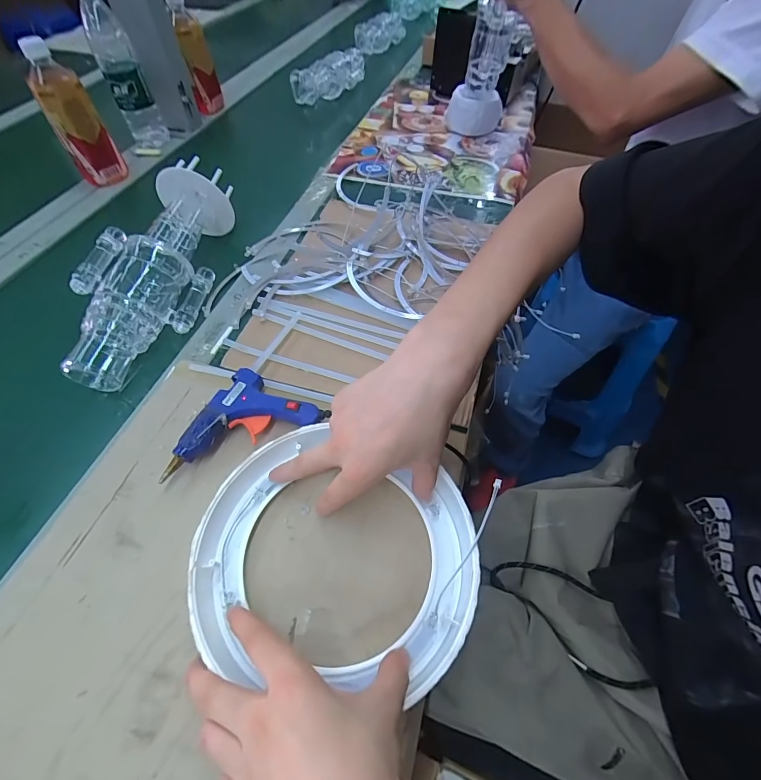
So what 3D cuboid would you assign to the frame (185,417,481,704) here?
[{"bbox_3d":[-0.034,0.132,0.310,0.212,0.039,0.184,18,57,14],"label":"frame"}]

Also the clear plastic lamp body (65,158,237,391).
[{"bbox_3d":[-0.280,-0.149,0.471,0.107,0.091,0.318,9,57,6],"label":"clear plastic lamp body"}]

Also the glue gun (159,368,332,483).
[{"bbox_3d":[-0.137,0.021,0.389,0.148,0.024,0.082,-19,58,-13],"label":"glue gun"}]

